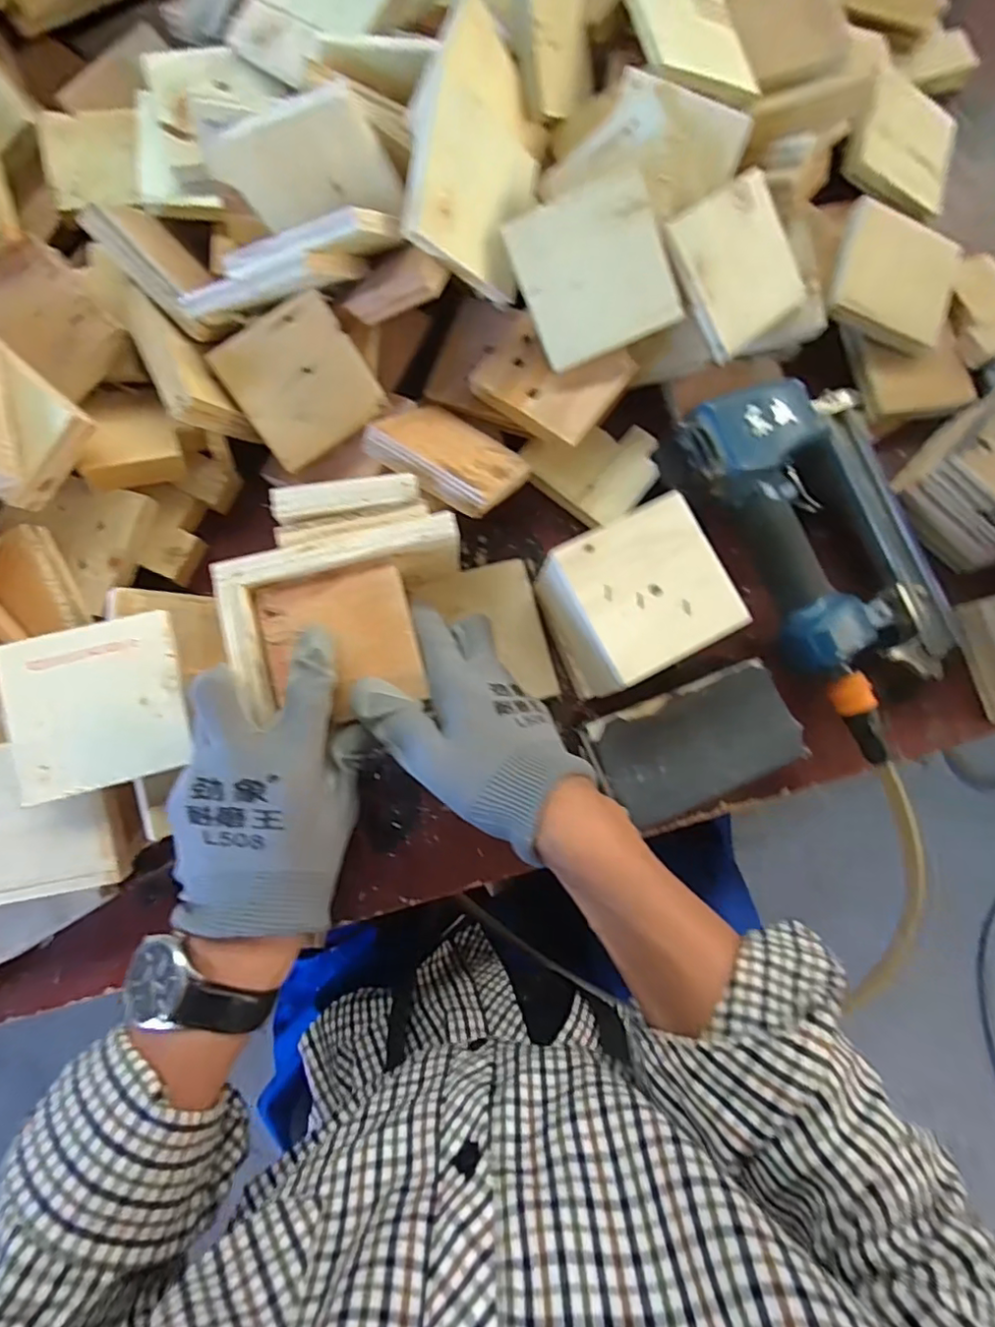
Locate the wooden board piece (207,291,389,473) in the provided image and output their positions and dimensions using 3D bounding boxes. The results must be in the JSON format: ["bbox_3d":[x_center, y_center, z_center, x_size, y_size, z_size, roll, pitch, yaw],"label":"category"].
[{"bbox_3d":[-0.129,-0.186,0.387,0.083,0.014,0.087,-35,100,-4],"label":"wooden board piece"}]

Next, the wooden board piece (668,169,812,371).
[{"bbox_3d":[0.168,-0.272,0.401,0.101,0.009,0.094,-39,115,-12],"label":"wooden board piece"}]

